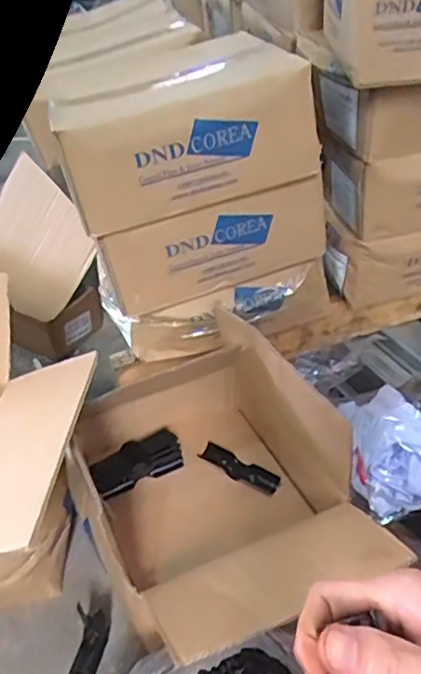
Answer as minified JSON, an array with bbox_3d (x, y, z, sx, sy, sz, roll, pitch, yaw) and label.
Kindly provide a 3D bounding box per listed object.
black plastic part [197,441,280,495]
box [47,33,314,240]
[{"bbox_3d":[0.043,0.193,0.886,0.128,0.007,0.033,21,44,30],"label":"black plastic part"},{"bbox_3d":[-0.042,-0.261,0.758,0.300,0.157,0.194,-16,39,-15],"label":"box"}]

